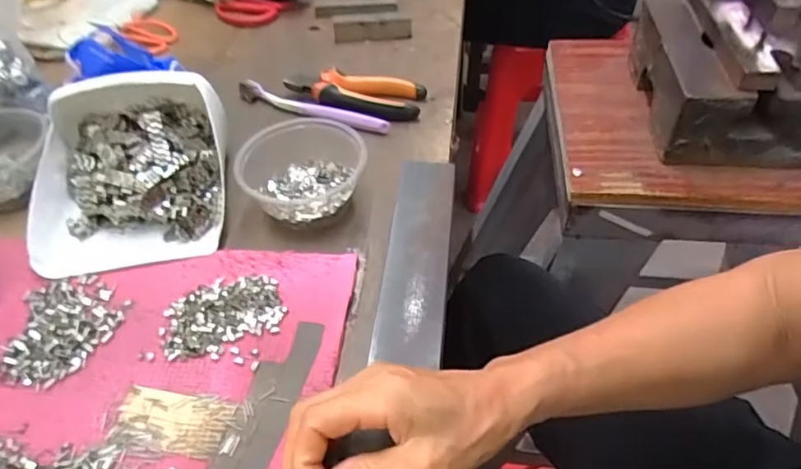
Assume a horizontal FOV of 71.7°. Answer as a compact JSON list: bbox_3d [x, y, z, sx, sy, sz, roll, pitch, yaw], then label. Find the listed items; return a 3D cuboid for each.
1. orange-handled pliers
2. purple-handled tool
[{"bbox_3d":[-0.051,-0.146,0.586,0.147,0.024,0.059,8,48,8],"label":"orange-handled pliers"},{"bbox_3d":[-0.095,-0.134,0.581,0.180,0.015,0.016,20,51,18],"label":"purple-handled tool"}]

